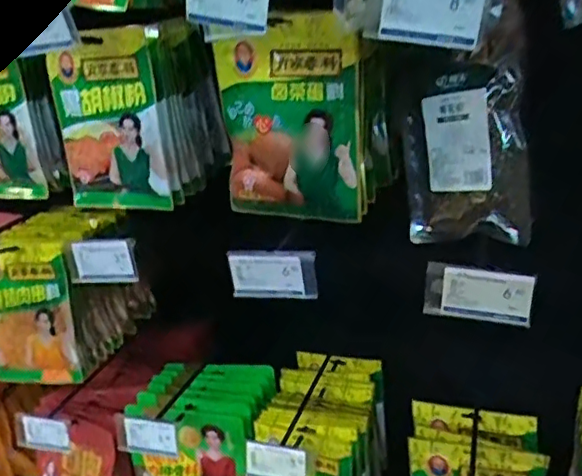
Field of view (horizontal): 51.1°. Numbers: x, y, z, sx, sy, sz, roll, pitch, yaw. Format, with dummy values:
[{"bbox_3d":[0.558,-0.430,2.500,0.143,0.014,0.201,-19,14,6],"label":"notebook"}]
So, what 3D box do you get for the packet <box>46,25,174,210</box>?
[{"bbox_3d":[-0.186,-0.117,0.616,0.123,0.177,0.009,5,22,21],"label":"packet"}]

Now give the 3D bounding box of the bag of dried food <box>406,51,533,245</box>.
[{"bbox_3d":[0.152,-0.075,0.556,0.021,0.164,0.134,-19,16,-33],"label":"bag of dried food"}]

